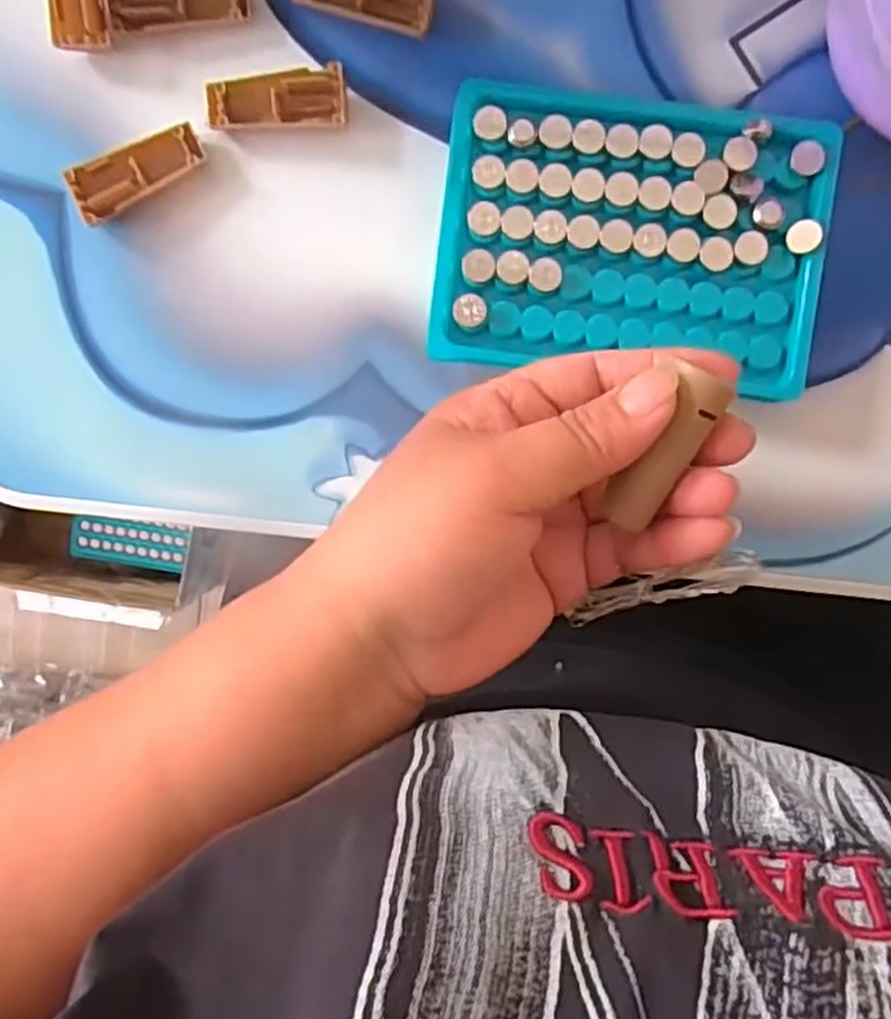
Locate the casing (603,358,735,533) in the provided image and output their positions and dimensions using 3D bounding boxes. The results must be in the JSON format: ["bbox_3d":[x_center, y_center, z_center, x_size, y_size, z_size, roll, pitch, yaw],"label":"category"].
[{"bbox_3d":[0.063,-0.017,0.220,0.016,0.008,0.047,28,108,-1],"label":"casing"}]

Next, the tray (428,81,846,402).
[{"bbox_3d":[0.065,-0.095,0.278,0.132,0.022,0.093,7,94,1],"label":"tray"}]

